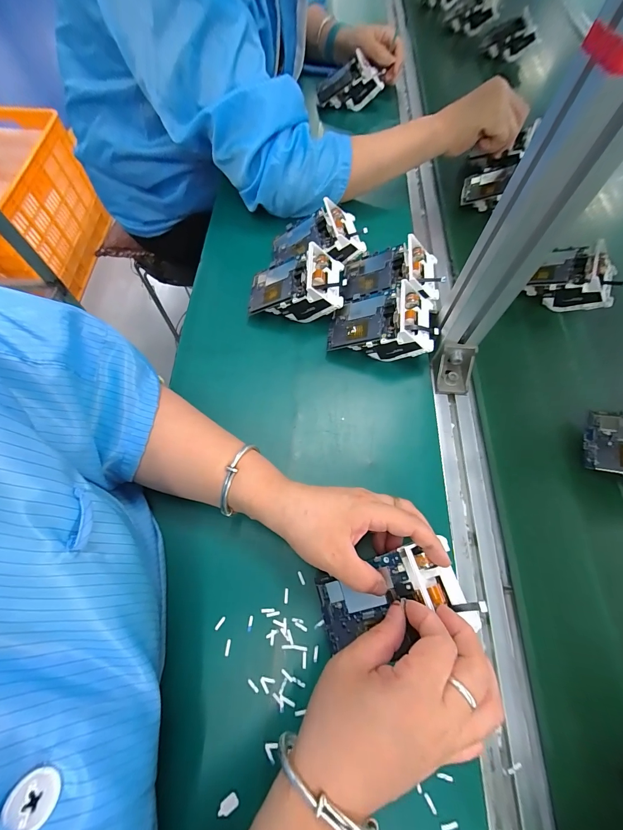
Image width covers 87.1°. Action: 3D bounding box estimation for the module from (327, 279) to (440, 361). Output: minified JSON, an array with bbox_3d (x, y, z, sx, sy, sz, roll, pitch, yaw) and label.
[{"bbox_3d":[0.082,-0.104,0.377,0.116,0.056,0.073,8,66,2],"label":"module"}]

